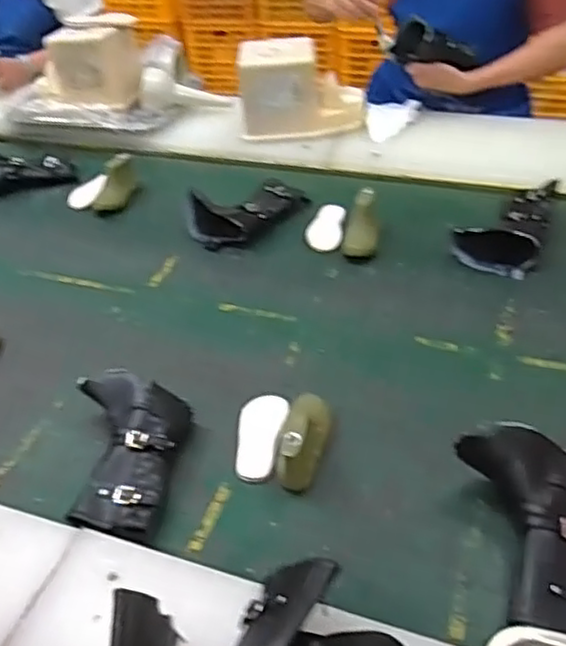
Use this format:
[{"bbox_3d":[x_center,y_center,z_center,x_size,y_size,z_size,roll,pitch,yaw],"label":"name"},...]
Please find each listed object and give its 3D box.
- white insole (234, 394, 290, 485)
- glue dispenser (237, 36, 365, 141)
[{"bbox_3d":[-0.029,0.135,0.823,0.056,0.013,0.126,0,45,14],"label":"white insole"},{"bbox_3d":[0.037,-0.454,1.352,0.242,0.172,0.120,3,40,11],"label":"glue dispenser"}]

